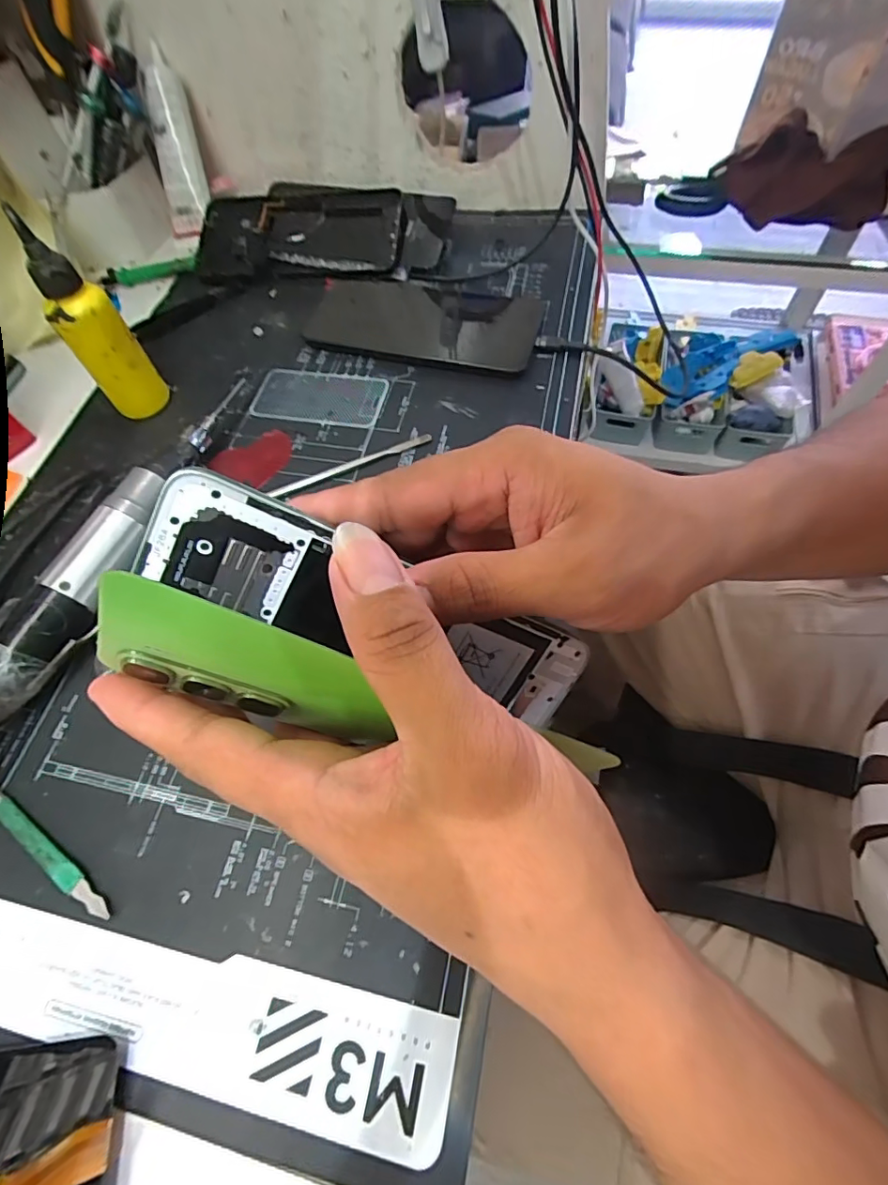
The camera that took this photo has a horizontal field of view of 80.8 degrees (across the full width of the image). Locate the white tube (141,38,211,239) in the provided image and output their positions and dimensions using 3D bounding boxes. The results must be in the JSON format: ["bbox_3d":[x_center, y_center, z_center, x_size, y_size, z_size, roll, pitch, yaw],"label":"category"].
[{"bbox_3d":[-0.208,-0.347,0.408,0.031,0.112,0.021,6,33,6],"label":"white tube"}]

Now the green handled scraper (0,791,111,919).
[{"bbox_3d":[-0.189,0.106,0.234,0.115,0.006,0.009,30,68,17],"label":"green handled scraper"}]

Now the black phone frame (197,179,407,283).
[{"bbox_3d":[-0.114,-0.286,0.415,0.160,0.013,0.084,0,80,6],"label":"black phone frame"}]

